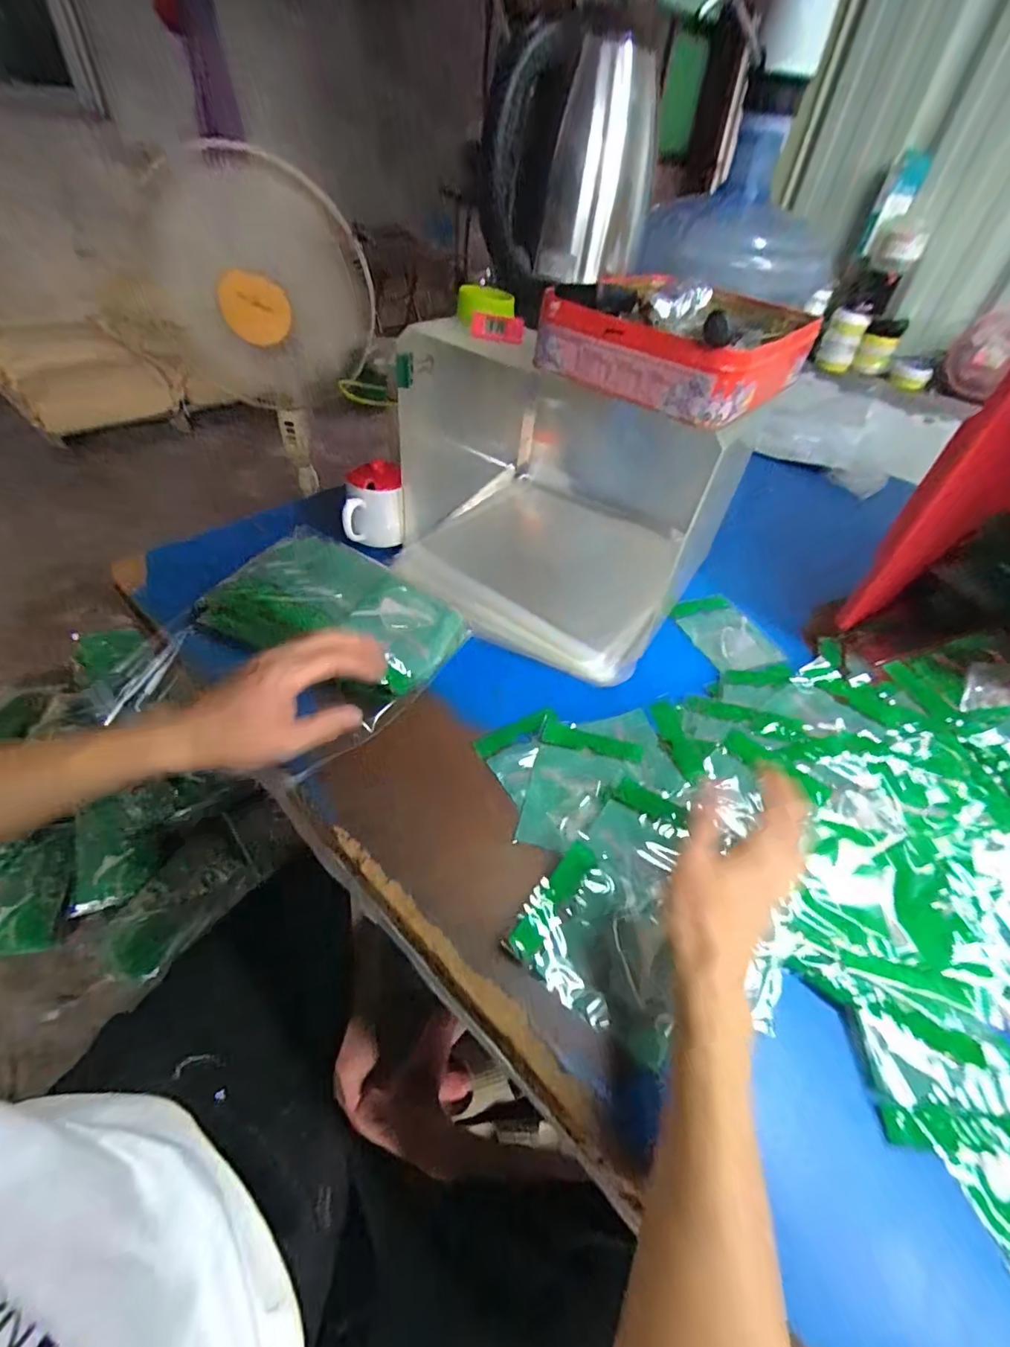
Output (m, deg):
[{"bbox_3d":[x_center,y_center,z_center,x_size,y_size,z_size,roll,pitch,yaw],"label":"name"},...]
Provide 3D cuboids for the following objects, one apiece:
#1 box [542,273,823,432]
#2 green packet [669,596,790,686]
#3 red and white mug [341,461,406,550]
[{"bbox_3d":[0.166,-0.317,0.484,0.193,0.063,0.245,34,52,23],"label":"box"},{"bbox_3d":[0.292,-0.039,0.665,0.111,0.025,0.171,-7,43,-14],"label":"green packet"},{"bbox_3d":[-0.180,-0.232,0.718,0.083,0.086,0.078,-4,48,-10],"label":"red and white mug"}]

